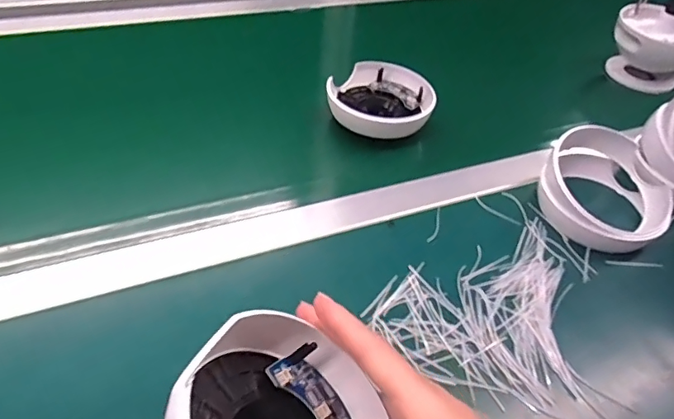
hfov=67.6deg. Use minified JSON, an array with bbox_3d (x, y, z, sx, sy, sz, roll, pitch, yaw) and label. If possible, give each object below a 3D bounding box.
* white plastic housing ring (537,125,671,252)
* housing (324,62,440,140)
[{"bbox_3d":[0.252,-0.021,0.470,0.110,0.056,0.115,4,45,-4],"label":"white plastic housing ring"},{"bbox_3d":[0.047,-0.116,0.551,0.108,0.035,0.111,4,45,-4],"label":"housing"}]

